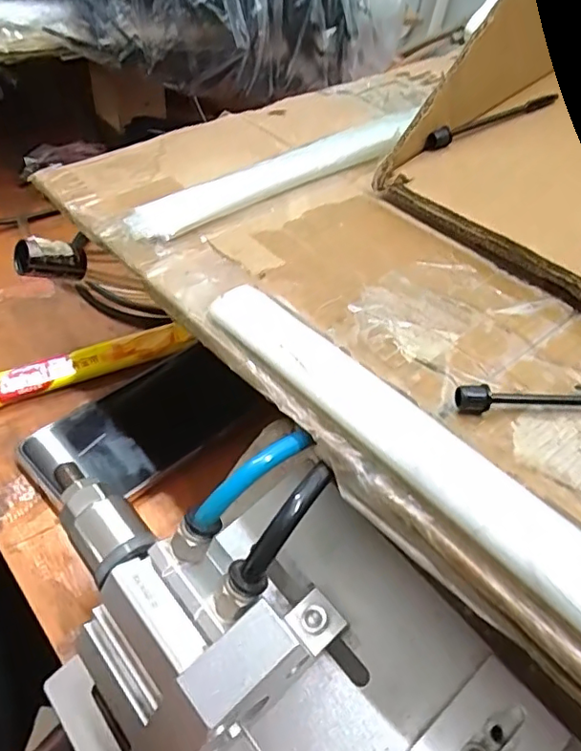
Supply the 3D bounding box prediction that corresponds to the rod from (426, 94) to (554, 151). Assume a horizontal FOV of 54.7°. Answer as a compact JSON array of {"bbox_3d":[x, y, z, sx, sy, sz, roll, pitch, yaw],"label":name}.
[{"bbox_3d":[0.131,-0.163,0.358,0.102,0.011,0.011,-24,52,-15],"label":"rod"}]

